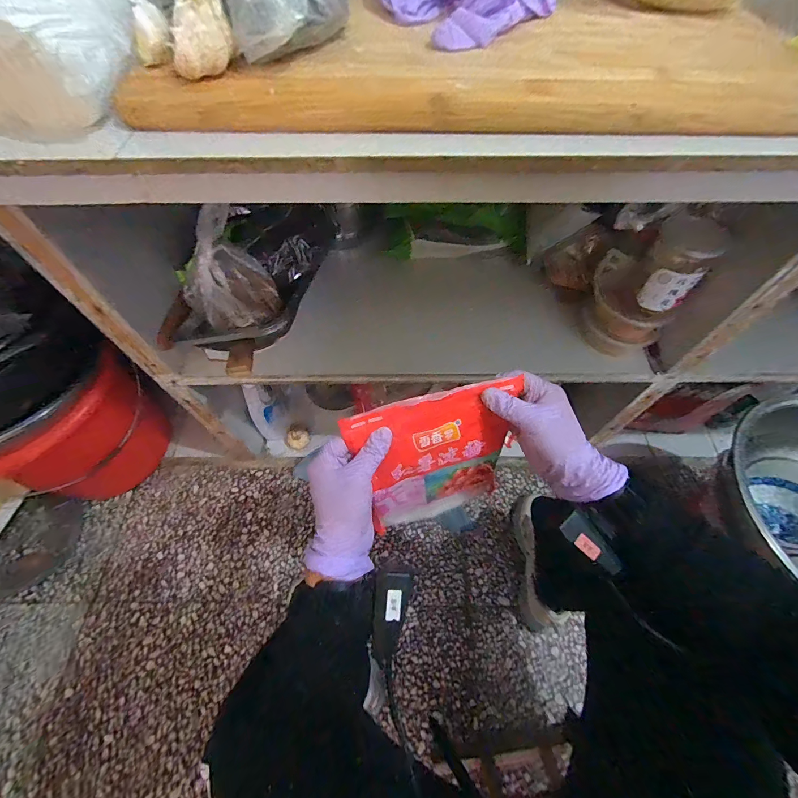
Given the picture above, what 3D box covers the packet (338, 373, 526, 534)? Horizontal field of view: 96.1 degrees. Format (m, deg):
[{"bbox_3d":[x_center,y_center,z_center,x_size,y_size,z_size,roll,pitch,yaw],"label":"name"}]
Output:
[{"bbox_3d":[0.042,0.065,0.382,0.163,0.165,0.022,-17,35,-6],"label":"packet"}]

